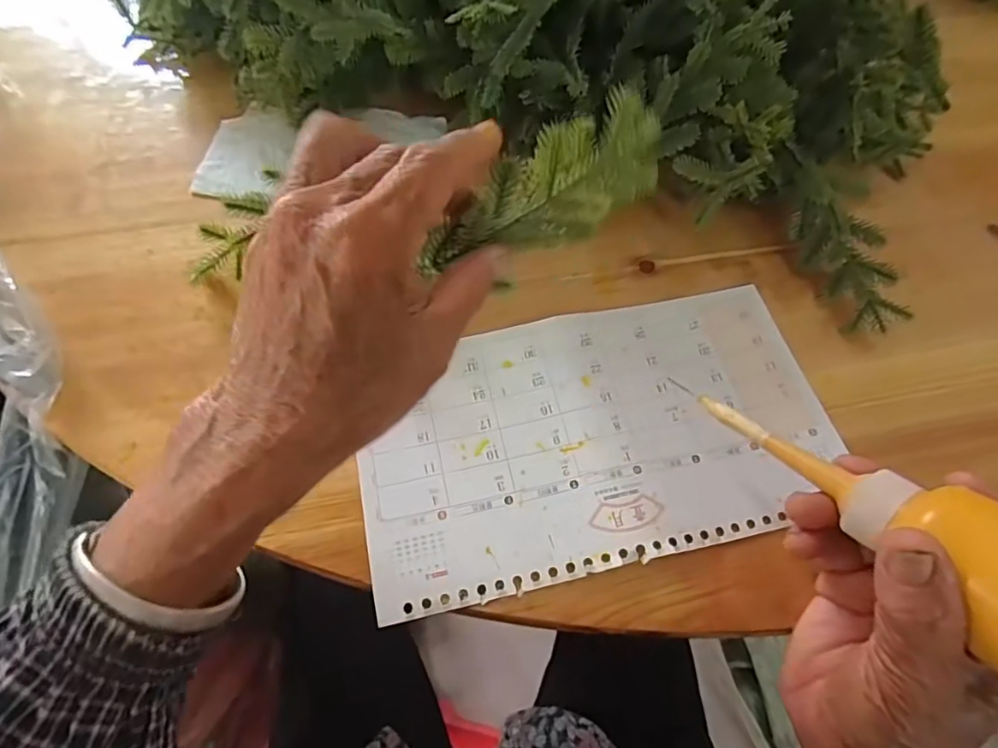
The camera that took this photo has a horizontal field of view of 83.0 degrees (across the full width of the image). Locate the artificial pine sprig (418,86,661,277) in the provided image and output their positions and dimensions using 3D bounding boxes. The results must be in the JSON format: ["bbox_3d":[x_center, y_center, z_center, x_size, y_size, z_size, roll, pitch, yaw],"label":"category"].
[{"bbox_3d":[0.016,-0.070,0.223,0.101,0.041,0.024,-29,34,2],"label":"artificial pine sprig"}]

